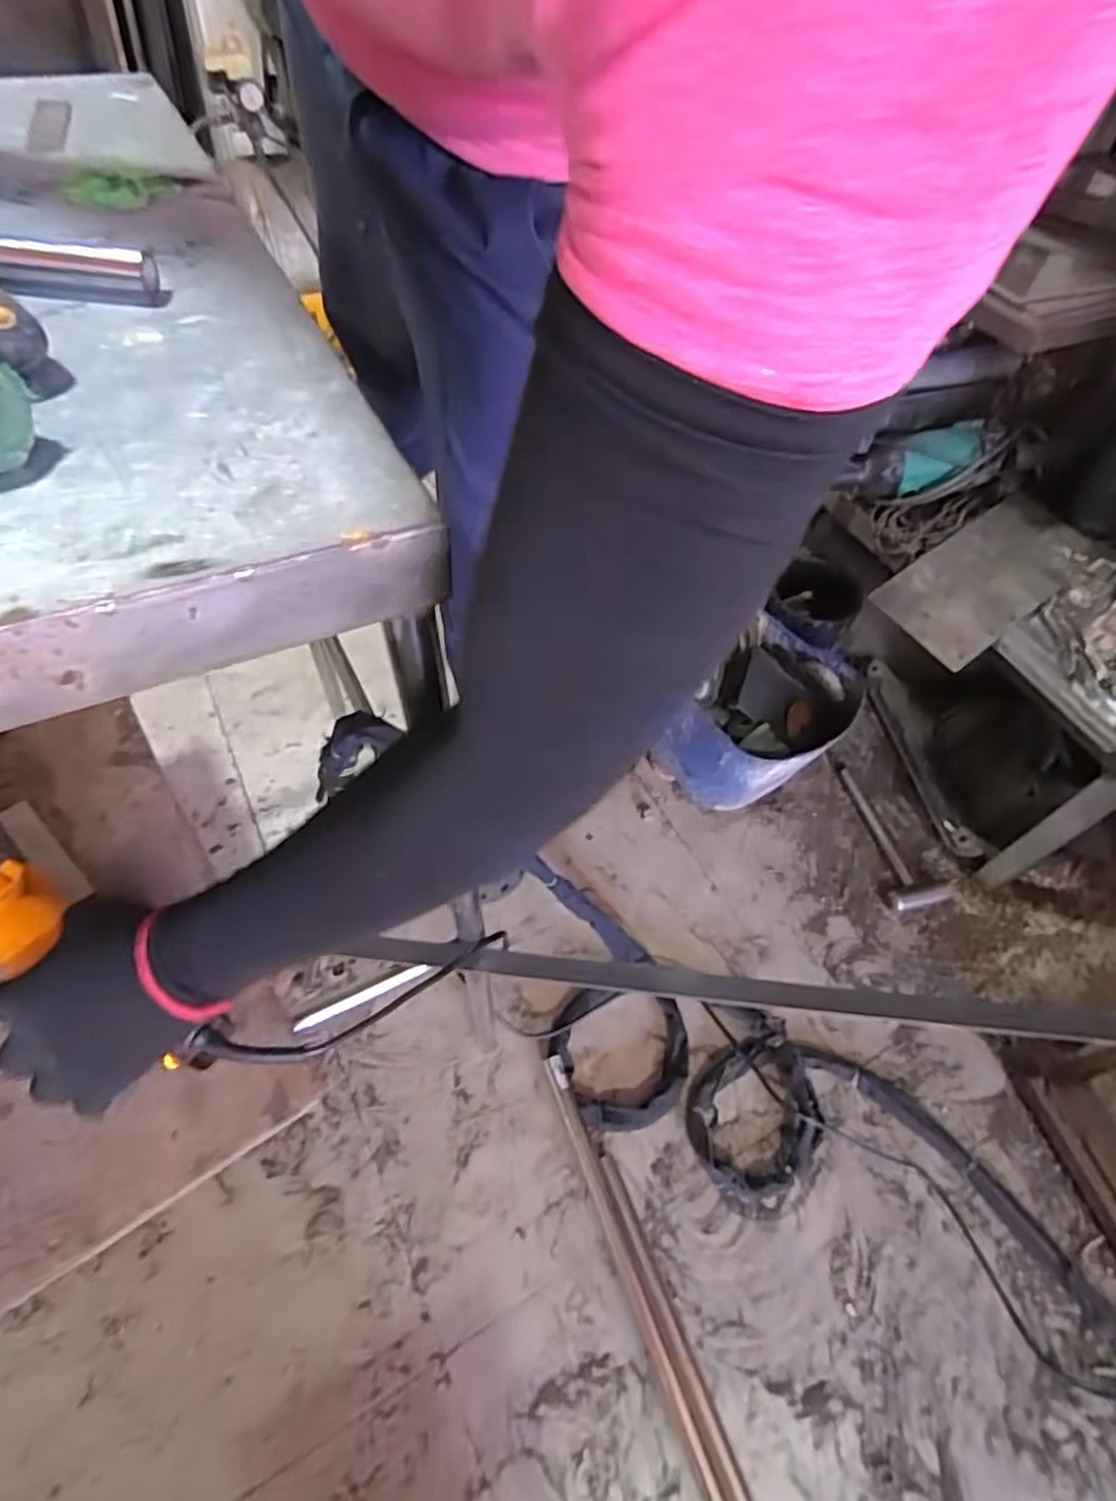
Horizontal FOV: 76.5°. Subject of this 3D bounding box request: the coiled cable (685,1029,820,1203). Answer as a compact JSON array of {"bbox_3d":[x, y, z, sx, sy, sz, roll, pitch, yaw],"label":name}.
[{"bbox_3d":[0.262,0.481,0.928,0.178,0.040,0.168,3,54,-4],"label":"coiled cable"}]

